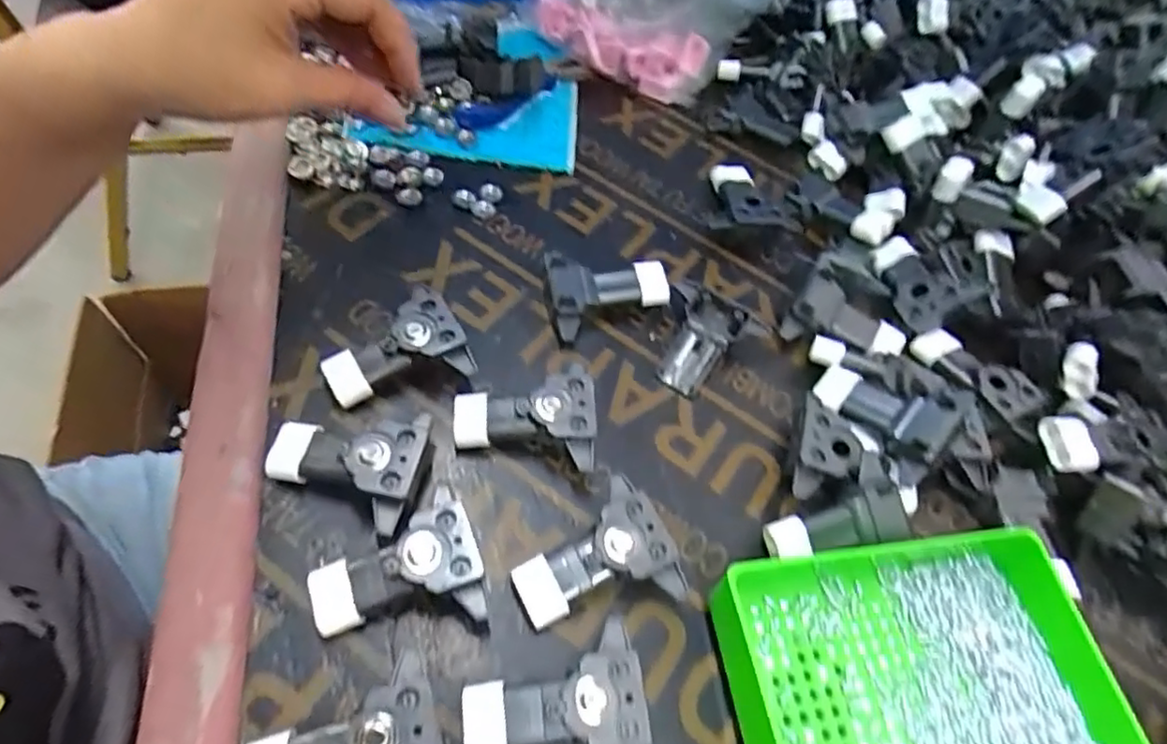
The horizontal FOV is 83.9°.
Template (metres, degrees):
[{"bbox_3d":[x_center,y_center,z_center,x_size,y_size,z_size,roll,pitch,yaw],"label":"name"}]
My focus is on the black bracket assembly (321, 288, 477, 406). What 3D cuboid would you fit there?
[{"bbox_3d":[-0.092,-0.012,0.316,0.066,0.028,0.046,-12,60,-18],"label":"black bracket assembly"}]

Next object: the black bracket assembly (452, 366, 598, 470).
[{"bbox_3d":[-0.027,0.021,0.307,0.065,0.024,0.046,7,56,-6],"label":"black bracket assembly"}]

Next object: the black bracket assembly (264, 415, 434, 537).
[{"bbox_3d":[-0.103,0.041,0.280,0.065,0.024,0.049,9,56,-5],"label":"black bracket assembly"}]

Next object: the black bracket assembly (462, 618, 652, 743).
[{"bbox_3d":[-0.011,0.128,0.241,0.065,0.025,0.054,-3,57,-12],"label":"black bracket assembly"}]

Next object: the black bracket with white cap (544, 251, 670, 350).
[{"bbox_3d":[0.013,-0.044,0.355,0.063,0.022,0.049,-7,58,-15],"label":"black bracket with white cap"}]

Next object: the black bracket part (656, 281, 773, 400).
[{"bbox_3d":[0.065,-0.015,0.350,0.053,0.018,0.059,28,56,9],"label":"black bracket part"}]

